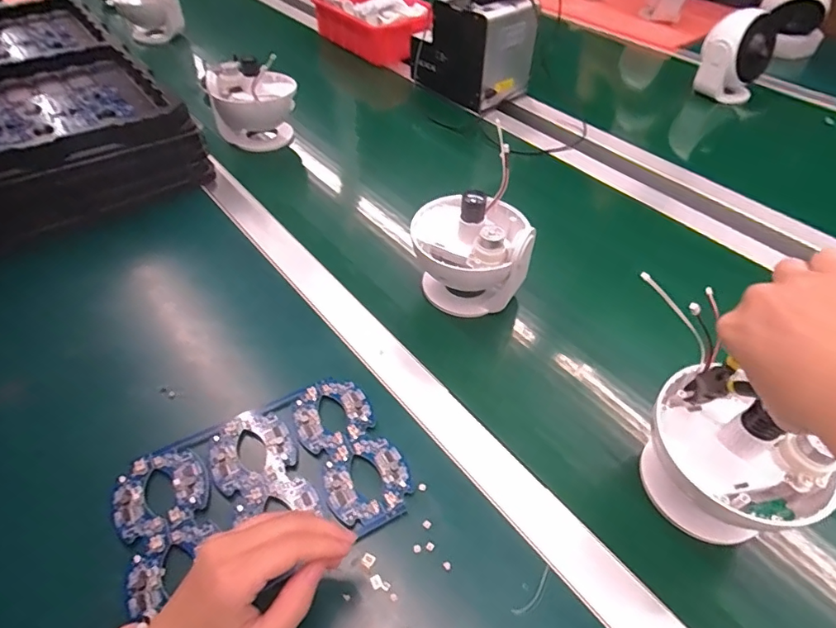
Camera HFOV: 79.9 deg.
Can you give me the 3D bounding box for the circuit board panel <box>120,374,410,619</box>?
[{"bbox_3d":[-0.117,0.128,0.382,0.199,0.009,0.132,-19,49,-19],"label":"circuit board panel"}]

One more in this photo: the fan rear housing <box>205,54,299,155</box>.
[{"bbox_3d":[-0.233,-0.297,0.724,0.130,0.148,0.088,14,47,11],"label":"fan rear housing"}]

